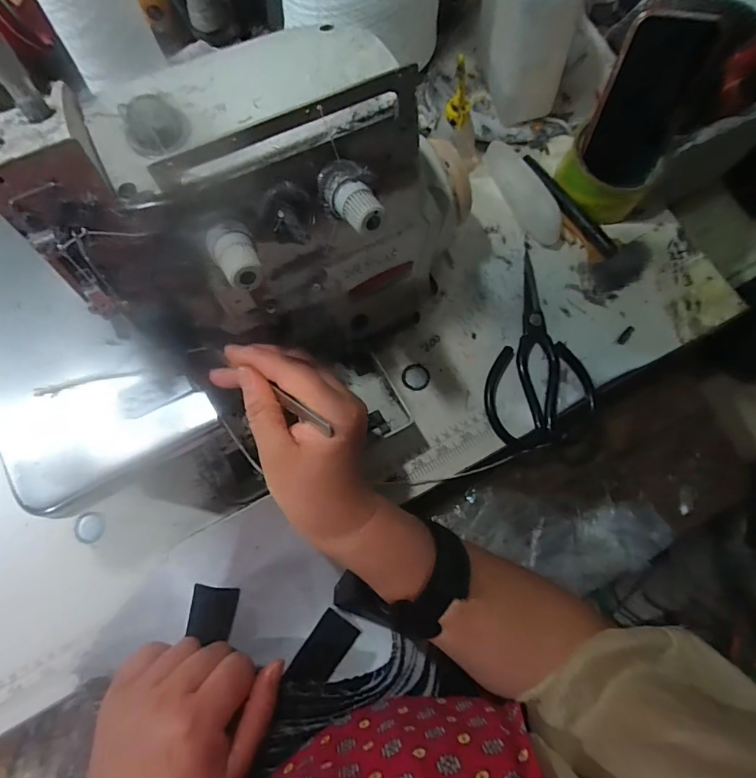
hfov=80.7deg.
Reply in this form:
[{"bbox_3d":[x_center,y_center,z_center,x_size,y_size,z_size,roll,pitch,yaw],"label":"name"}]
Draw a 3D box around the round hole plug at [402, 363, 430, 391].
[{"bbox_3d":[0.036,-0.011,0.414,0.026,0.004,0.025,0,74,-1],"label":"round hole plug"}]

